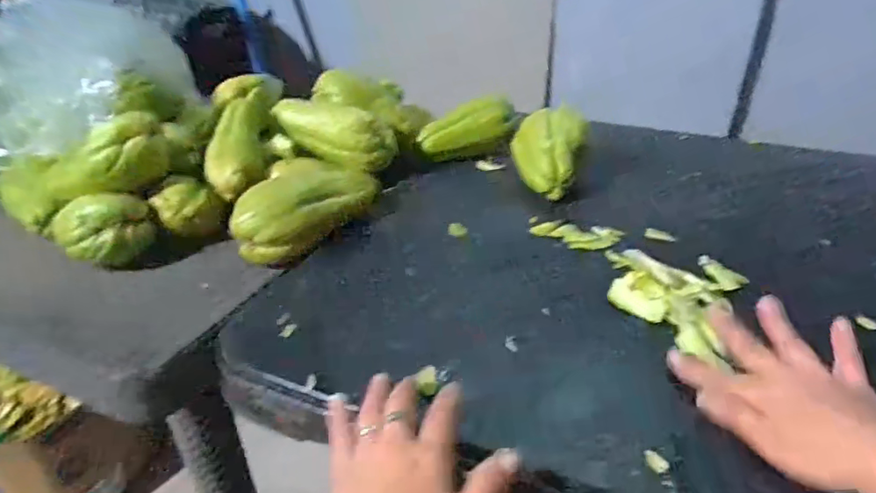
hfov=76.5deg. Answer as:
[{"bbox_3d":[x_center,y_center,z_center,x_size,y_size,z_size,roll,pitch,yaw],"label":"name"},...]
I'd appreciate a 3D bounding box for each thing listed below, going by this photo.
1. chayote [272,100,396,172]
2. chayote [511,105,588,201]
[{"bbox_3d":[-0.137,-0.153,0.728,0.163,0.066,0.059,20,33,4],"label":"chayote"},{"bbox_3d":[0.141,-0.114,0.709,0.094,0.095,0.110,4,30,11],"label":"chayote"}]

